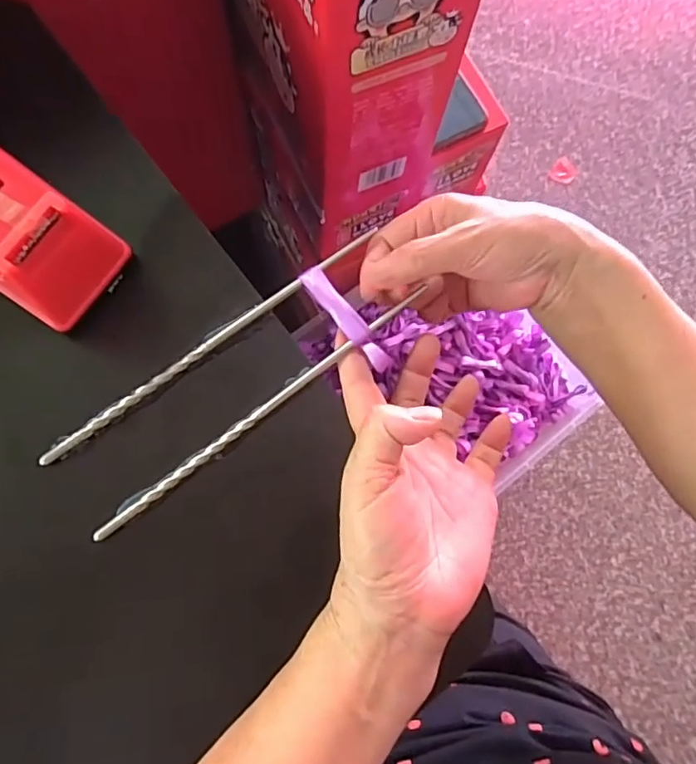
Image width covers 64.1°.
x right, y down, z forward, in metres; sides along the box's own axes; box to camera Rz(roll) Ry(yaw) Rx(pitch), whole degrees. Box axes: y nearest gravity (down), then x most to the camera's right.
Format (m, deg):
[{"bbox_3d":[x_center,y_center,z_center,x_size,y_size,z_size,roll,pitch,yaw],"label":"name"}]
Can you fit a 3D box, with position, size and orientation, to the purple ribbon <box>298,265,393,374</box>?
[{"bbox_3d":[-0.001,-0.036,0.314,0.014,0.007,0.071,-39,87,-11],"label":"purple ribbon"}]

